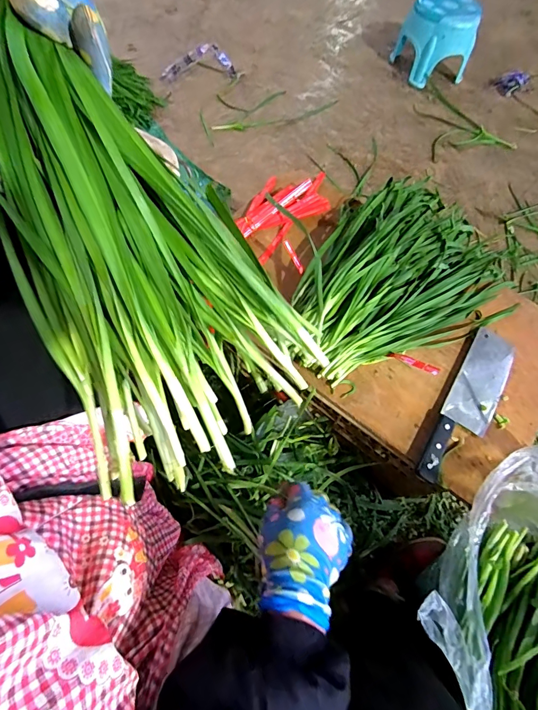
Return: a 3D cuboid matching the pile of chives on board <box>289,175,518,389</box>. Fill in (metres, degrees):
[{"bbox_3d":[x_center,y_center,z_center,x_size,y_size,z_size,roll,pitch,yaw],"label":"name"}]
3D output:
[{"bbox_3d":[0.196,-0.140,0.597,0.434,0.072,0.304,-29,70,-14],"label":"pile of chives on board"}]

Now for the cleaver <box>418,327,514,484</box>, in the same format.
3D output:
[{"bbox_3d":[0.296,0.071,0.532,0.063,0.018,0.269,32,69,12],"label":"cleaver"}]

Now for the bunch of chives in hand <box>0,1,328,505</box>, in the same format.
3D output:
[{"bbox_3d":[-0.096,-0.111,0.240,0.170,0.077,0.398,-23,103,-12],"label":"bunch of chives in hand"}]

